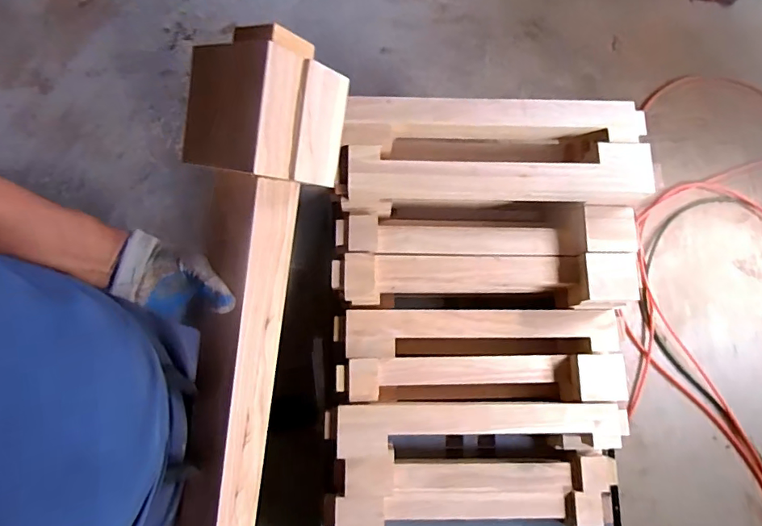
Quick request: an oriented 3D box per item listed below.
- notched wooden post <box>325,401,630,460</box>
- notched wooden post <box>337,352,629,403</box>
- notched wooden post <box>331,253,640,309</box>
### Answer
[{"bbox_3d":[0.228,0.387,1.067,0.711,0.073,0.117,-1,79,-3],"label":"notched wooden post"},{"bbox_3d":[0.244,0.282,1.089,0.684,0.084,0.109,-1,79,-3],"label":"notched wooden post"},{"bbox_3d":[0.236,0.042,1.088,0.698,0.142,0.113,1,78,-3],"label":"notched wooden post"}]

